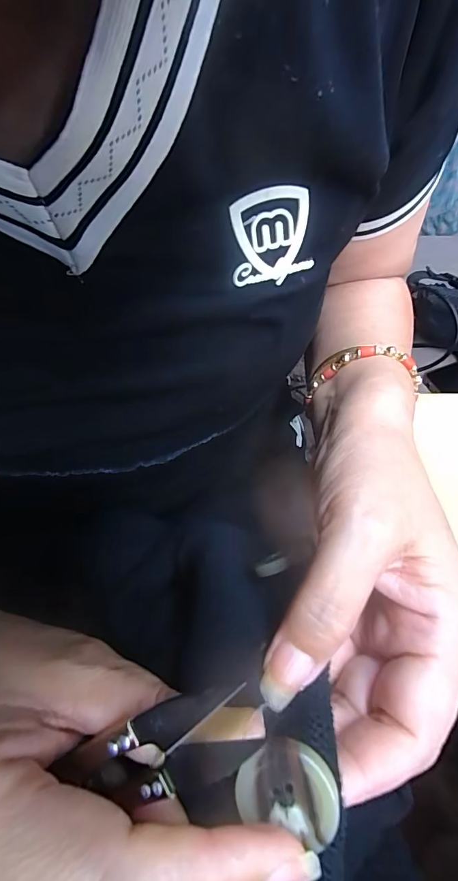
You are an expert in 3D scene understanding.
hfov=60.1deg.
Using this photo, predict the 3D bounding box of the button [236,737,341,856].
[{"bbox_3d":[0.015,0.091,0.104,0.025,0.004,0.020,12,81,15],"label":"button"}]

